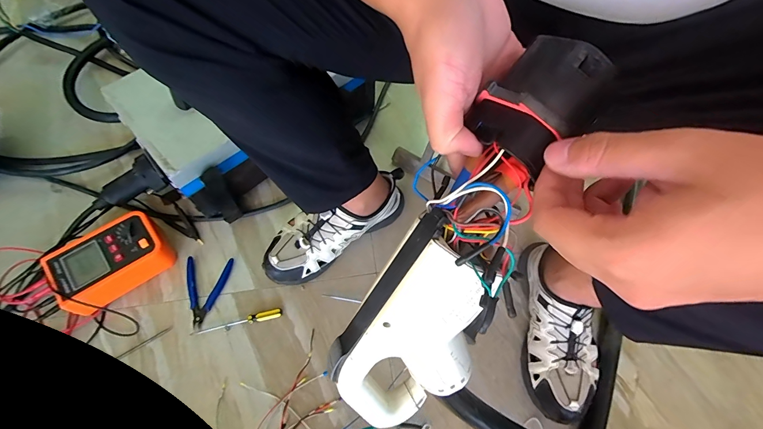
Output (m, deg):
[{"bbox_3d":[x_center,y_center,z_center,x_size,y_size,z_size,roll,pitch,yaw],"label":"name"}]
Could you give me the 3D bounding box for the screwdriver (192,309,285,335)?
[{"bbox_3d":[-0.238,0.176,0.579,0.143,0.014,0.014,-10,66,-7],"label":"screwdriver"}]

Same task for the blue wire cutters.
[{"bbox_3d":[-0.300,0.130,0.595,0.076,0.011,0.118,0,65,-2],"label":"blue wire cutters"}]

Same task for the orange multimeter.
[{"bbox_3d":[-0.449,0.076,0.591,0.165,0.066,0.115,-40,73,-18],"label":"orange multimeter"}]

